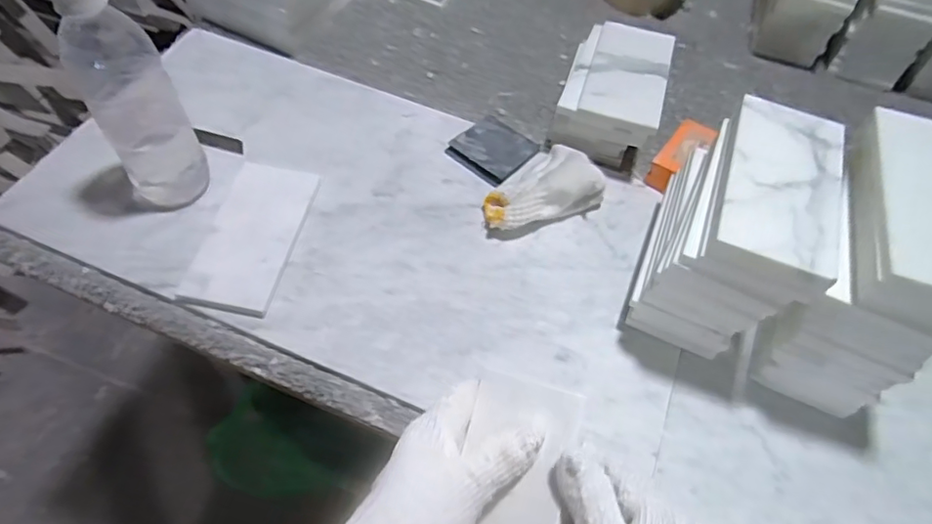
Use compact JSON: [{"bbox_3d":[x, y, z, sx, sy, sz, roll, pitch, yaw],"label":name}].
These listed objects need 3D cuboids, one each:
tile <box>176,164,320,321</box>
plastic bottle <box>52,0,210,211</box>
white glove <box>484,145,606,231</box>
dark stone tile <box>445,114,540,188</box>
[{"bbox_3d":[-0.186,-0.026,0.508,0.074,0.011,0.151,9,57,4],"label":"tile"},{"bbox_3d":[-0.273,-0.136,0.461,0.071,0.196,0.071,-29,63,-19],"label":"plastic bottle"},{"bbox_3d":[0.068,-0.076,0.551,0.120,0.041,0.082,-19,60,-14],"label":"white glove"},{"bbox_3d":[0.028,-0.117,0.592,0.072,0.006,0.075,36,63,20],"label":"dark stone tile"}]

